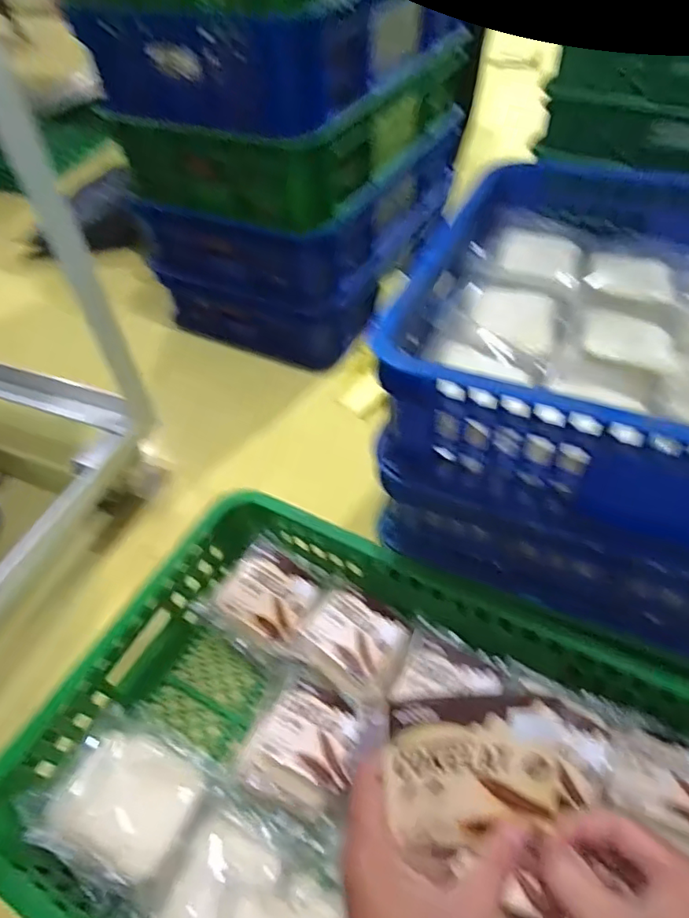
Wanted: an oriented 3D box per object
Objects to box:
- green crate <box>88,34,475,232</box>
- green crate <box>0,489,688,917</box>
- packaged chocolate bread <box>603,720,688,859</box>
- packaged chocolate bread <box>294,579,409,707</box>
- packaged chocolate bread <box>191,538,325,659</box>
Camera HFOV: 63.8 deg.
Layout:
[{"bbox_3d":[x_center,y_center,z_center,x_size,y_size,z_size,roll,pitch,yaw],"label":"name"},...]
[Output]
[{"bbox_3d":[-0.069,-0.608,1.001,0.379,0.147,0.540,26,56,23],"label":"green crate"},{"bbox_3d":[0.032,0.319,0.524,0.615,0.159,0.420,21,54,19],"label":"green crate"},{"bbox_3d":[0.289,0.291,0.493,0.098,0.032,0.092,21,54,19],"label":"packaged chocolate bread"},{"bbox_3d":[0.010,0.196,0.605,0.115,0.025,0.101,31,58,25],"label":"packaged chocolate bread"},{"bbox_3d":[-0.098,0.162,0.663,0.126,0.060,0.115,28,56,24],"label":"packaged chocolate bread"}]

